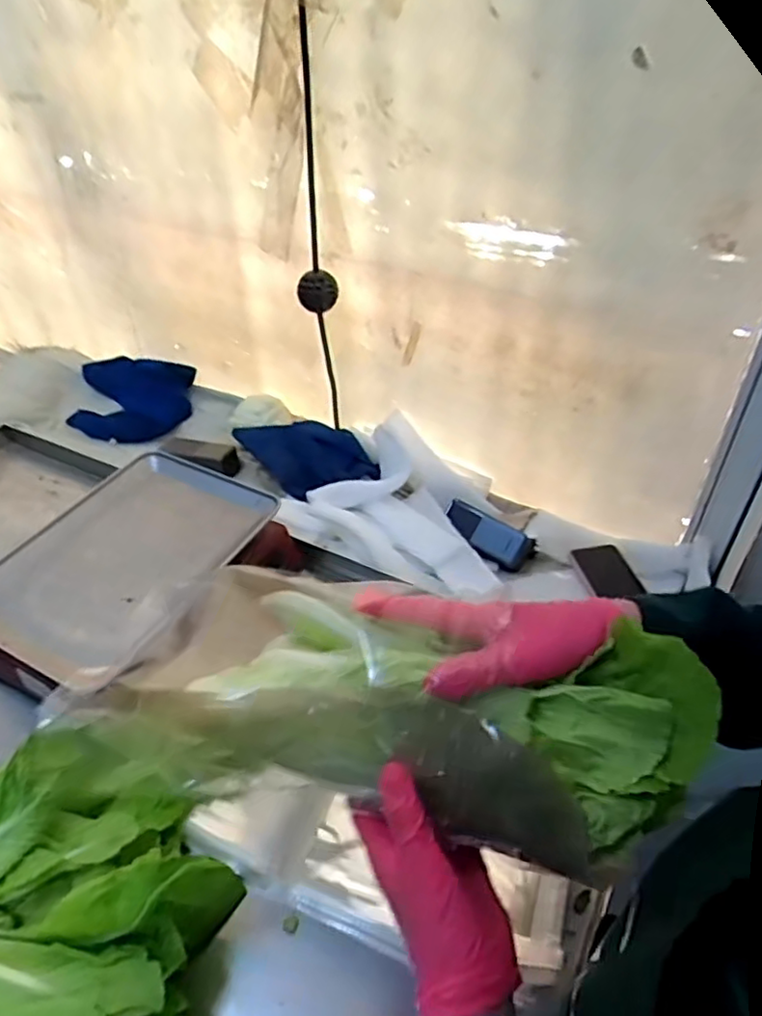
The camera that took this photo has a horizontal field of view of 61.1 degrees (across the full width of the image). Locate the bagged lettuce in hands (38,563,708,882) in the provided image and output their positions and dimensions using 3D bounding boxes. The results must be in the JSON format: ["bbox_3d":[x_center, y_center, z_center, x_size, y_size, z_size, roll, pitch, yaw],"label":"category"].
[{"bbox_3d":[-0.012,0.119,0.424,0.395,0.070,0.140,5,40,21],"label":"bagged lettuce in hands"}]

